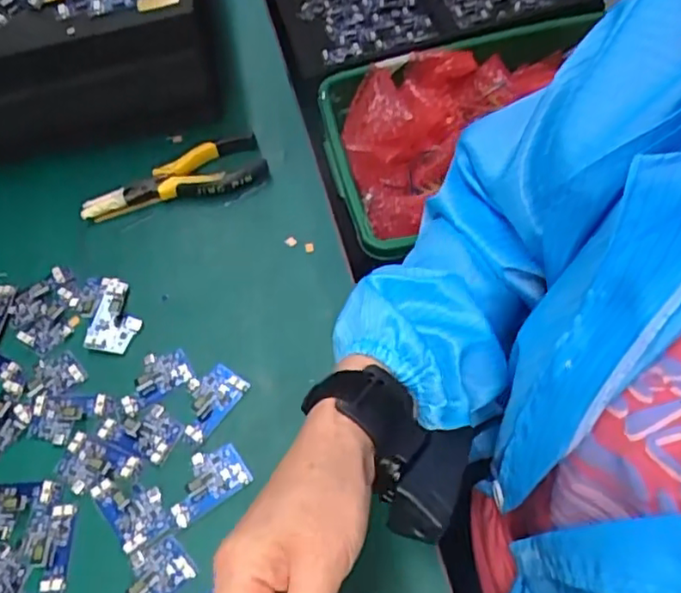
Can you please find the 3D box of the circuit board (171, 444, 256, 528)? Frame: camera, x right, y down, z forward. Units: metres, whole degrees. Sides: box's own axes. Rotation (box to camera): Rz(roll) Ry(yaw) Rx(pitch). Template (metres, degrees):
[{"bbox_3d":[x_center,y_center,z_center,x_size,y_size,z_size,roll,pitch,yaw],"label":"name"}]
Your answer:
[{"bbox_3d":[-0.090,0.122,0.423,0.054,0.006,0.035,-32,59,-12],"label":"circuit board"}]

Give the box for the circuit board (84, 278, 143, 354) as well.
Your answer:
[{"bbox_3d":[-0.174,0.013,0.498,0.039,0.012,0.062,1,58,8],"label":"circuit board"}]

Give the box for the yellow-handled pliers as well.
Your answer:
[{"bbox_3d":[-0.147,-0.107,0.565,0.158,0.020,0.061,-11,57,0],"label":"yellow-handled pliers"}]

